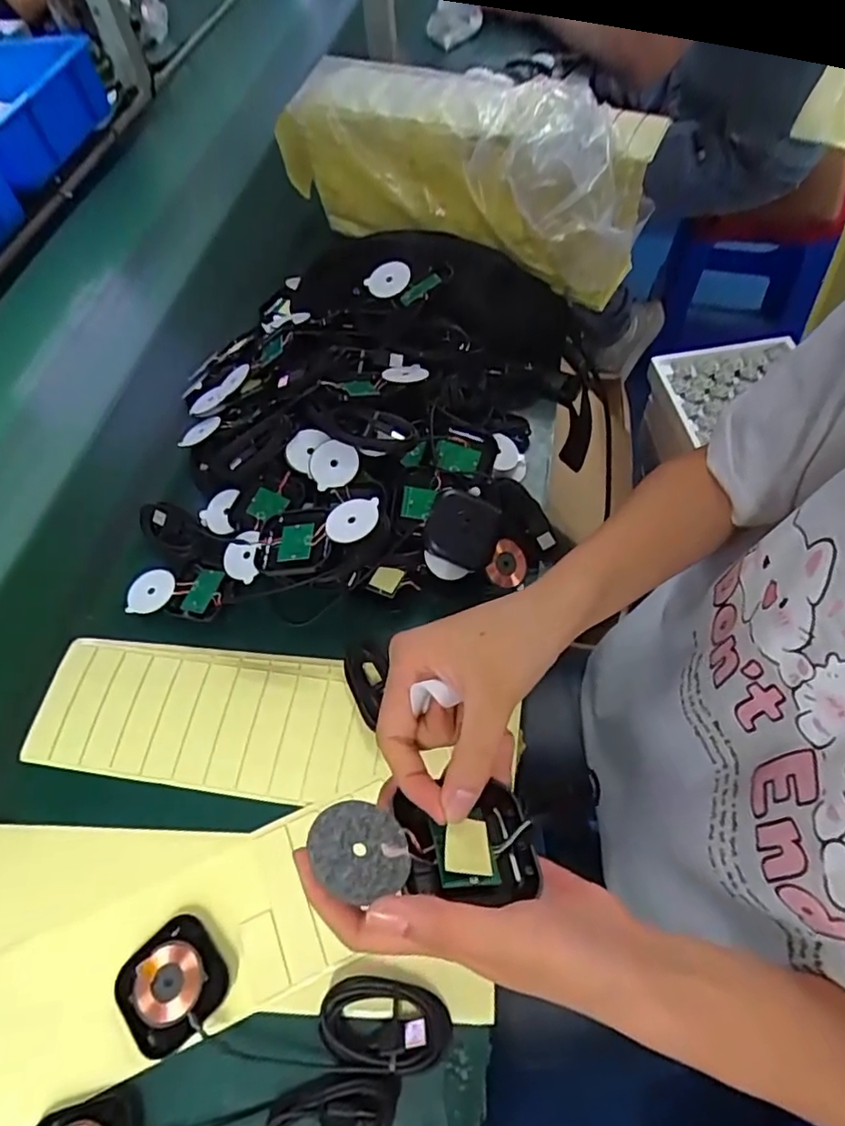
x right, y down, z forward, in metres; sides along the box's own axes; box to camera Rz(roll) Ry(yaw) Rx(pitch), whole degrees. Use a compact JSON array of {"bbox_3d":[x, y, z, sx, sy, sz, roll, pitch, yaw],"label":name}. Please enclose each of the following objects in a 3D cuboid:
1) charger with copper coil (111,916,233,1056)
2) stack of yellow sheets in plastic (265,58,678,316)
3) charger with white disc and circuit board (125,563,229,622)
[{"bbox_3d":[-0.154,0.257,0.367,0.057,0.013,0.057,37,68,23],"label":"charger with copper coil"},{"bbox_3d":[0.031,-0.448,0.677,0.435,0.156,0.178,35,67,22],"label":"stack of yellow sheets in plastic"},{"bbox_3d":[-0.203,0.022,0.503,0.085,0.010,0.050,5,59,11],"label":"charger with white disc and circuit board"}]

